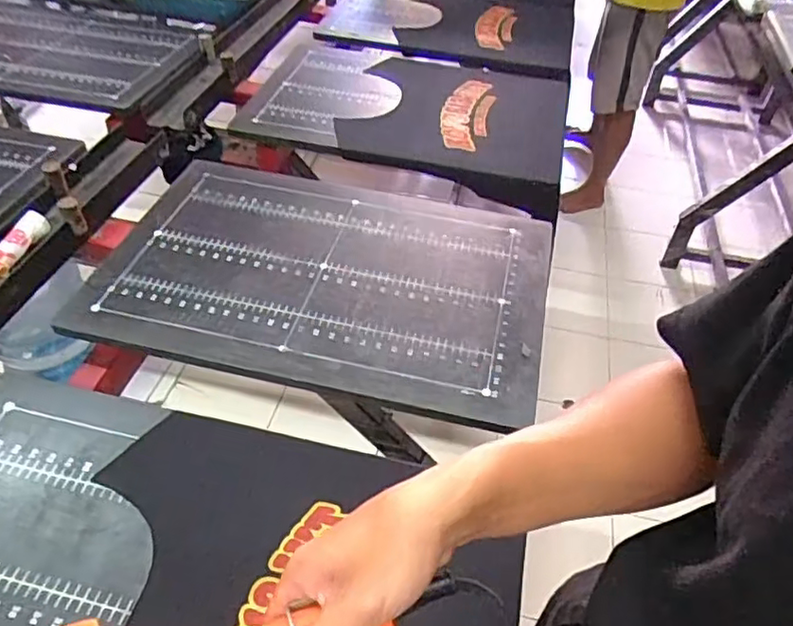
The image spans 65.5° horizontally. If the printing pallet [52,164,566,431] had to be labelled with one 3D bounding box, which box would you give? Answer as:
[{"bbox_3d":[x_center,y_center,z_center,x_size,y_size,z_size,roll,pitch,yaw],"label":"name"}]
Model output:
[{"bbox_3d":[-0.097,-0.062,0.859,0.595,0.022,0.404,10,45,8],"label":"printing pallet"}]

